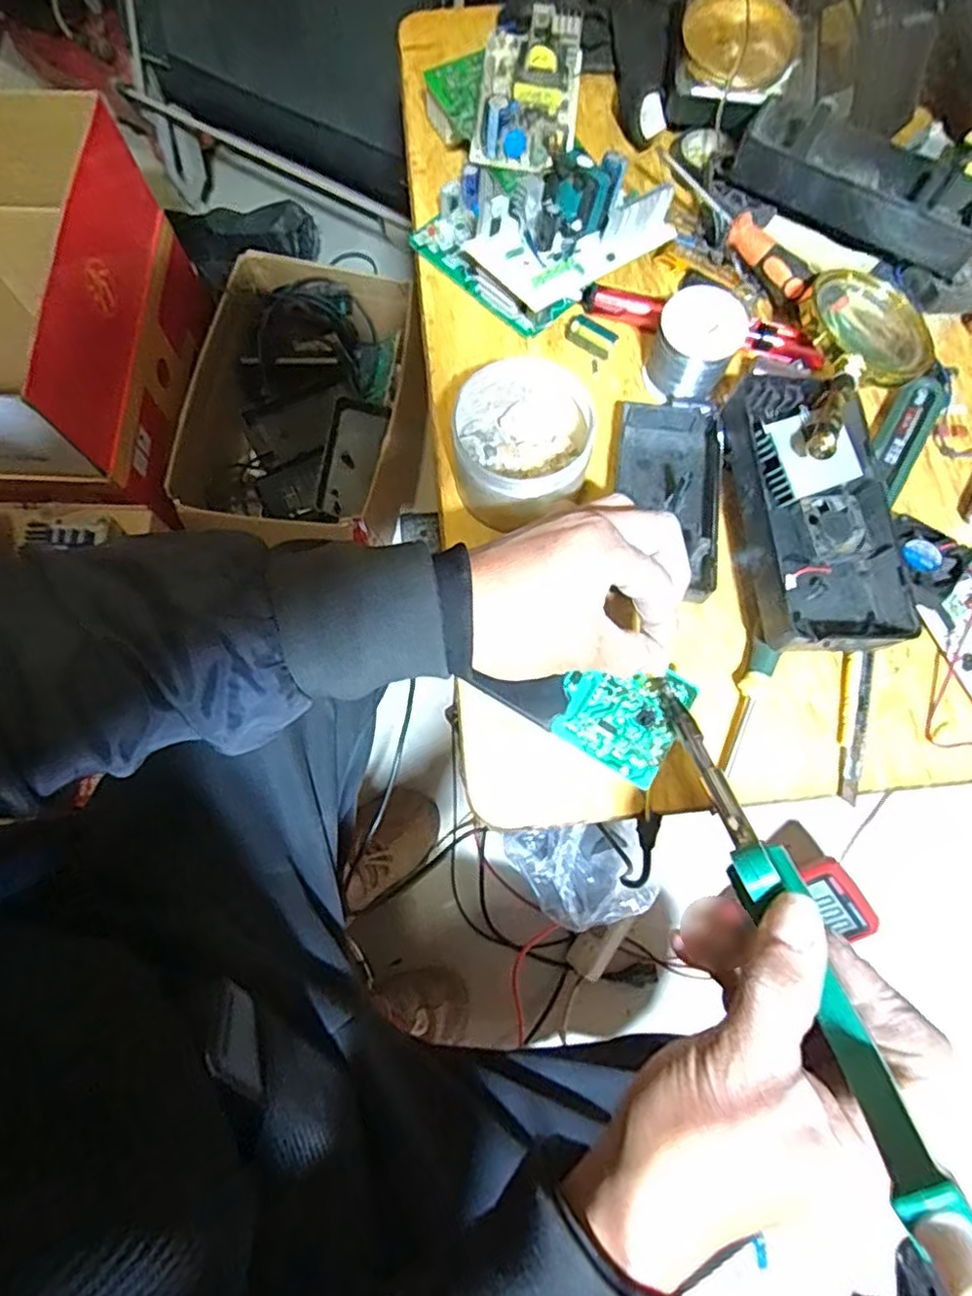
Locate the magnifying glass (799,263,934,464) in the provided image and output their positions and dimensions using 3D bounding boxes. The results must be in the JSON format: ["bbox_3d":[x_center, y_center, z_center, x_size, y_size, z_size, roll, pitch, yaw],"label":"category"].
[{"bbox_3d":[0.226,-0.173,0.414,0.089,0.027,0.171,28,62,7],"label":"magnifying glass"}]

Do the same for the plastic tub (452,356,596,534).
[{"bbox_3d":[0.024,-0.122,0.409,0.090,0.056,0.088,-2,74,-1],"label":"plastic tub"}]

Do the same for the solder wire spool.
[{"bbox_3d":[0.135,-0.196,0.438,0.051,0.054,0.054,0,74,-1],"label":"solder wire spool"}]

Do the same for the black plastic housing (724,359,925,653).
[{"bbox_3d":[0.197,-0.084,0.399,0.087,0.029,0.175,-3,74,-1],"label":"black plastic housing"}]

